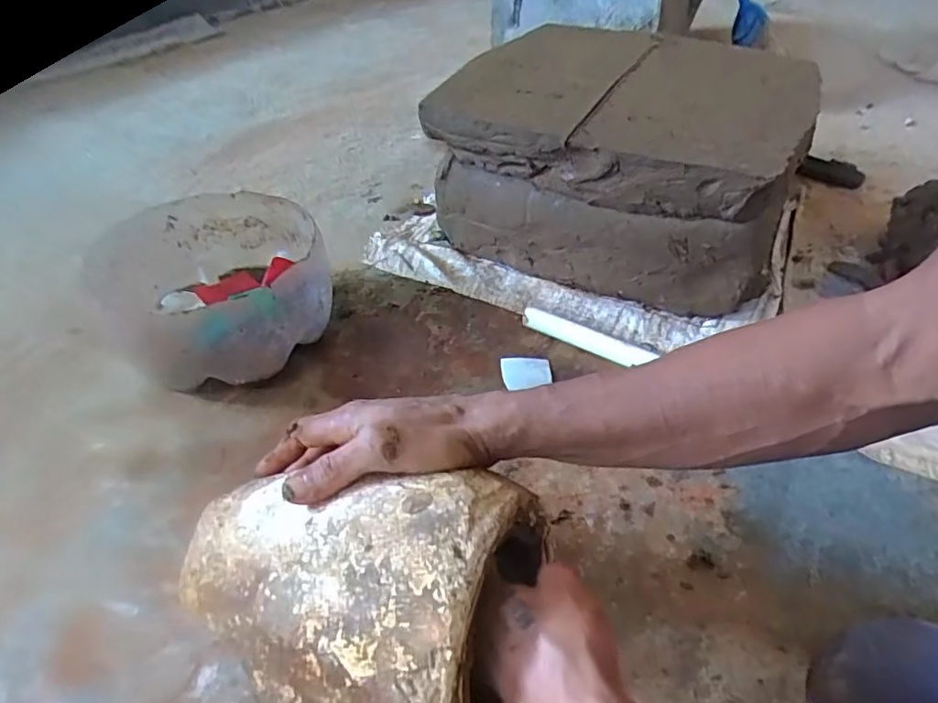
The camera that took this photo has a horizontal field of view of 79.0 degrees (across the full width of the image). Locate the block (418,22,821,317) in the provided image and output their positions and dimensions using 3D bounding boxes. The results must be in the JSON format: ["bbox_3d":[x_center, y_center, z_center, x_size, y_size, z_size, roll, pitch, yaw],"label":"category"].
[{"bbox_3d":[0.207,-0.257,0.769,0.397,0.222,0.354,22,49,24],"label":"block"}]

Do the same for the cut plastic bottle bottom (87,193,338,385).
[{"bbox_3d":[-0.282,-0.069,0.658,0.224,0.132,0.254,-19,46,-17],"label":"cut plastic bottle bottom"}]

